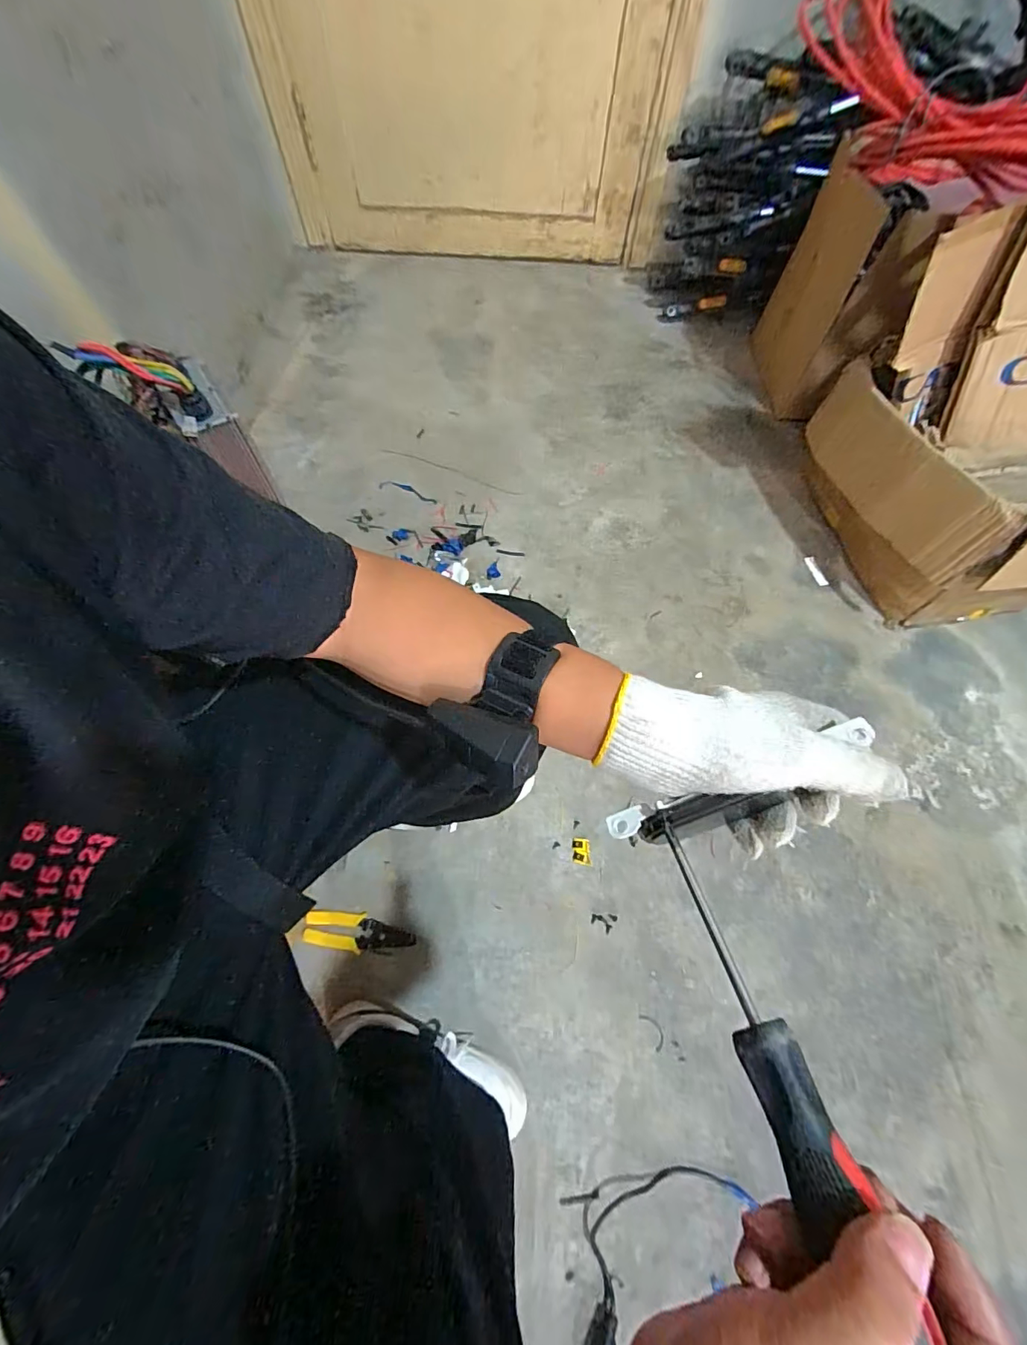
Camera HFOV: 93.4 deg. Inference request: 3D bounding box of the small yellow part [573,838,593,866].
[{"bbox_3d":[0.109,0.286,0.771,0.029,0.006,0.041,2,68,-1],"label":"small yellow part"}]

